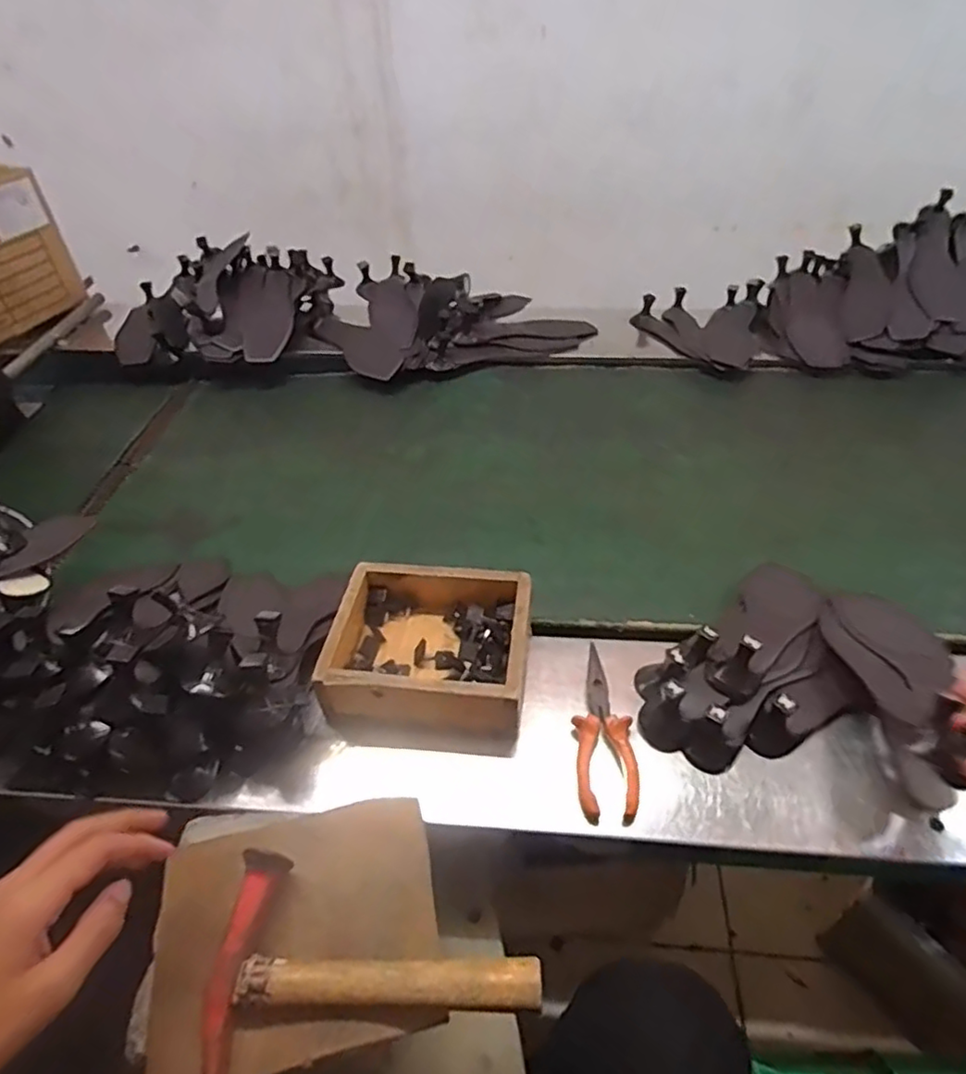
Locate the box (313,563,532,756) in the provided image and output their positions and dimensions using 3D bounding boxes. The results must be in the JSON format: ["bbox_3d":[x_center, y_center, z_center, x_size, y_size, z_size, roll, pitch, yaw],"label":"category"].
[{"bbox_3d":[-0.048,0.112,0.610,0.180,0.079,0.166,4,44,8],"label":"box"}]

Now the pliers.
[{"bbox_3d":[0.107,0.170,0.564,0.049,0.027,0.156,1,43,5],"label":"pliers"}]

